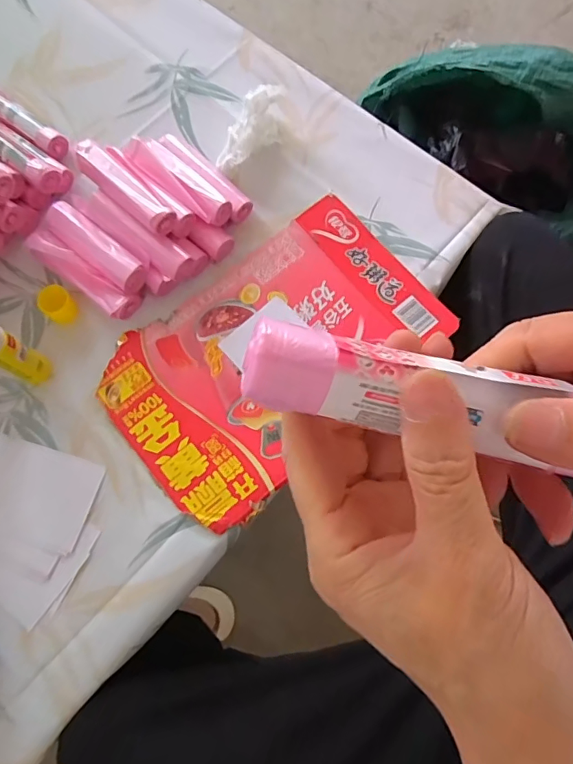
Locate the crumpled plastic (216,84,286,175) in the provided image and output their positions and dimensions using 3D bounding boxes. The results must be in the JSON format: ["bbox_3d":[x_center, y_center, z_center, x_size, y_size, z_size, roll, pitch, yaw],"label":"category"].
[{"bbox_3d":[-0.037,-0.273,0.533,0.052,0.043,0.107,24,77,5],"label":"crumpled plastic"}]

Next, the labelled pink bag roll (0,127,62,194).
[{"bbox_3d":[-0.283,-0.240,0.509,0.124,0.030,0.036,35,78,8],"label":"labelled pink bag roll"}]

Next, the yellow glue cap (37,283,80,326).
[{"bbox_3d":[-0.229,-0.078,0.496,0.026,0.032,0.029,41,79,9],"label":"yellow glue cap"}]

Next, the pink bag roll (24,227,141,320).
[{"bbox_3d":[-0.206,-0.108,0.496,0.124,0.040,0.032,36,78,8],"label":"pink bag roll"}]

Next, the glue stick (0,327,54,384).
[{"bbox_3d":[-0.247,-0.026,0.438,0.033,0.103,0.029,25,77,6],"label":"glue stick"}]

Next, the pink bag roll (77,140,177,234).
[{"bbox_3d":[-0.154,-0.185,0.467,0.115,0.019,0.028,40,80,10],"label":"pink bag roll"}]

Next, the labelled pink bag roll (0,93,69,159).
[{"bbox_3d":[-0.296,-0.288,0.547,0.132,0.024,0.025,35,78,8],"label":"labelled pink bag roll"}]

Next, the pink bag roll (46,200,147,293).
[{"bbox_3d":[-0.191,-0.132,0.499,0.122,0.035,0.032,39,79,9],"label":"pink bag roll"}]

